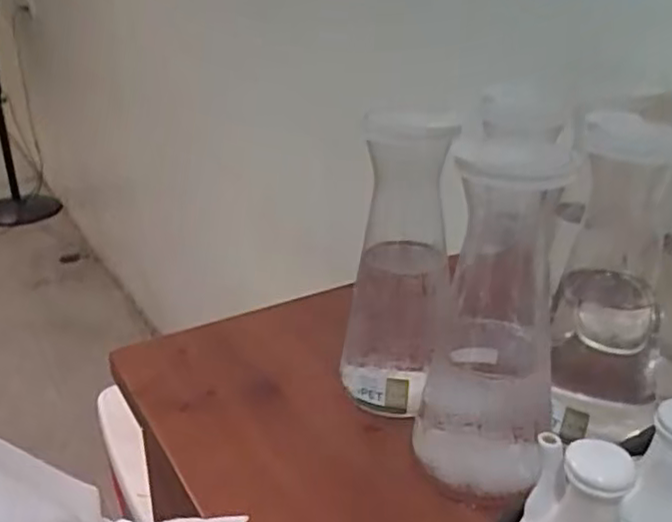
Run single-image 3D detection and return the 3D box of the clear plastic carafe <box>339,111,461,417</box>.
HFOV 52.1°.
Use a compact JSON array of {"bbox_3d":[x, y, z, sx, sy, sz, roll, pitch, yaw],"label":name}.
[{"bbox_3d":[0.049,0.000,0.555,0.080,0.226,0.090,2,25,4],"label":"clear plastic carafe"}]

